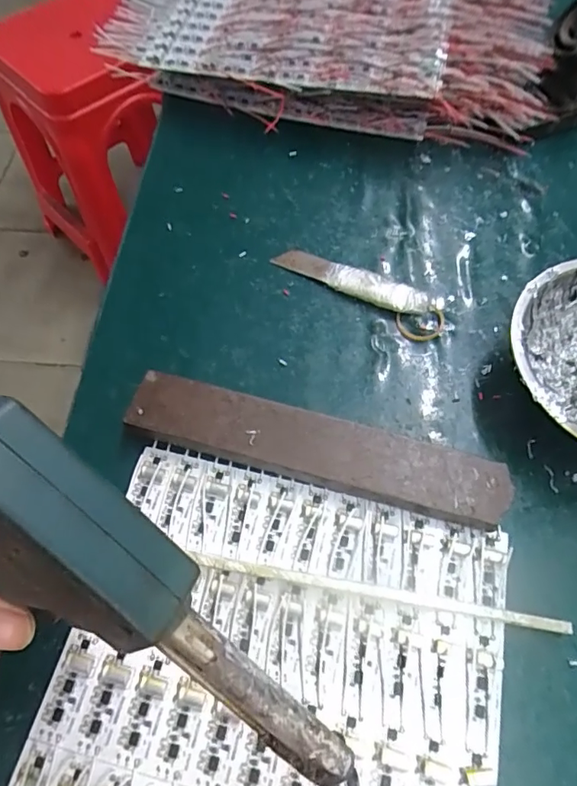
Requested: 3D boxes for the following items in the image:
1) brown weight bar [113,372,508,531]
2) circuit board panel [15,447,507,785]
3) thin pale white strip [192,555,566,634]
[{"bbox_3d":[0.012,0.029,0.267,0.197,0.018,0.036,14,64,7],"label":"brown weight bar"},{"bbox_3d":[-0.011,0.147,0.215,0.190,0.008,0.221,13,64,7],"label":"circuit board panel"},{"bbox_3d":[0.041,0.095,0.238,0.175,0.009,0.006,9,64,5],"label":"thin pale white strip"}]

